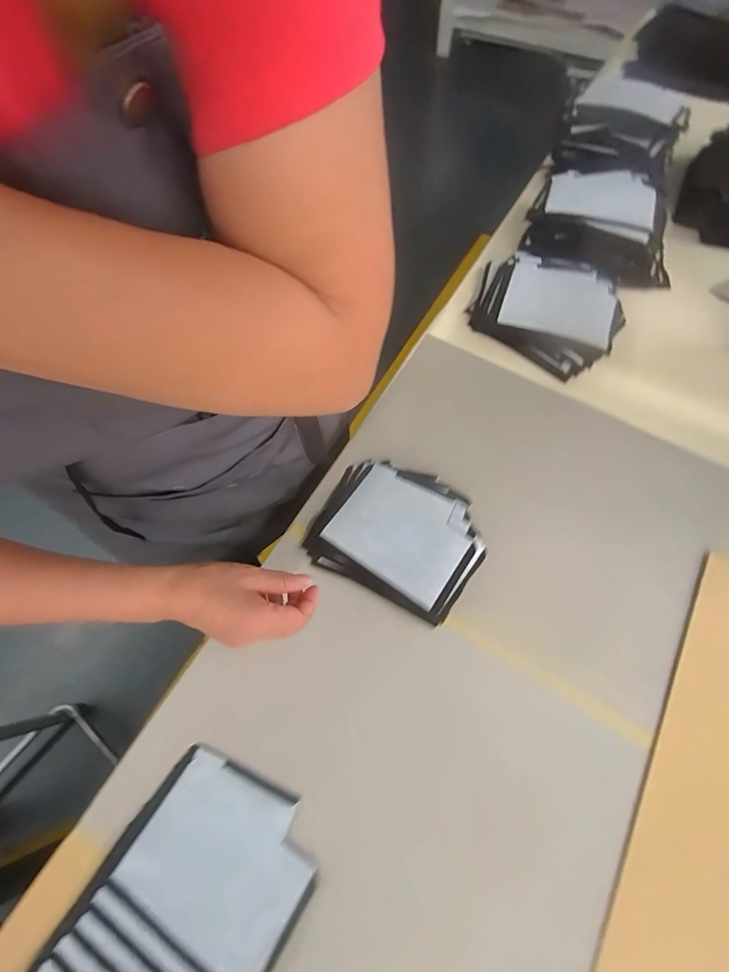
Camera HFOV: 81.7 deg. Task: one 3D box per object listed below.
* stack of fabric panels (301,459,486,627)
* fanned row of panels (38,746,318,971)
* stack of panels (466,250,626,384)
[{"bbox_3d":[0.043,0.057,0.519,0.193,0.021,0.158,25,68,12],"label":"stack of fabric panels"},{"bbox_3d":[-0.187,0.424,0.357,0.163,0.018,0.328,30,69,14],"label":"fanned row of panels"},{"bbox_3d":[0.281,-0.276,0.650,0.219,0.059,0.176,35,71,16],"label":"stack of panels"}]

